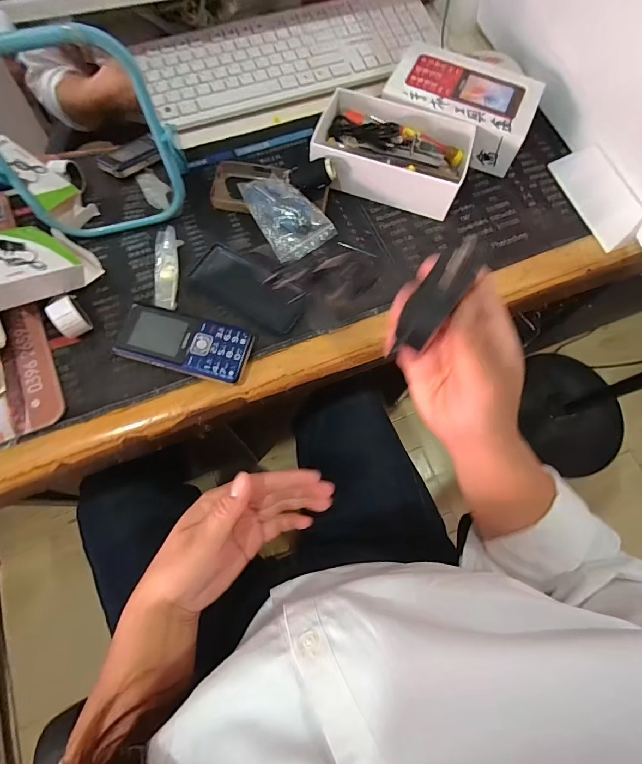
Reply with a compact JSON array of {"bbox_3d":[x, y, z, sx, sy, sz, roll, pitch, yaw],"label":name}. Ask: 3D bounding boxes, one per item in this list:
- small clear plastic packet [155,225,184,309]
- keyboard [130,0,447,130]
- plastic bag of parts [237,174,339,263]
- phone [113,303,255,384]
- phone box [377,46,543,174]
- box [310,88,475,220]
[{"bbox_3d":[-0.165,-0.124,0.414,0.027,0.004,0.104,-5,72,-4],"label":"small clear plastic packet"},{"bbox_3d":[-0.030,-0.444,0.516,0.405,0.019,0.147,-21,74,-9],"label":"keyboard"},{"bbox_3d":[-0.041,-0.188,0.432,0.065,0.028,0.101,-33,76,-12],"label":"plastic bag of parts"},{"bbox_3d":[-0.136,-0.037,0.384,0.127,0.020,0.054,14,72,2],"label":"phone"},{"bbox_3d":[0.173,-0.344,0.476,0.173,0.054,0.114,26,73,6],"label":"phone box"},{"bbox_3d":[0.081,-0.268,0.451,0.175,0.046,0.110,20,72,4],"label":"box"}]

